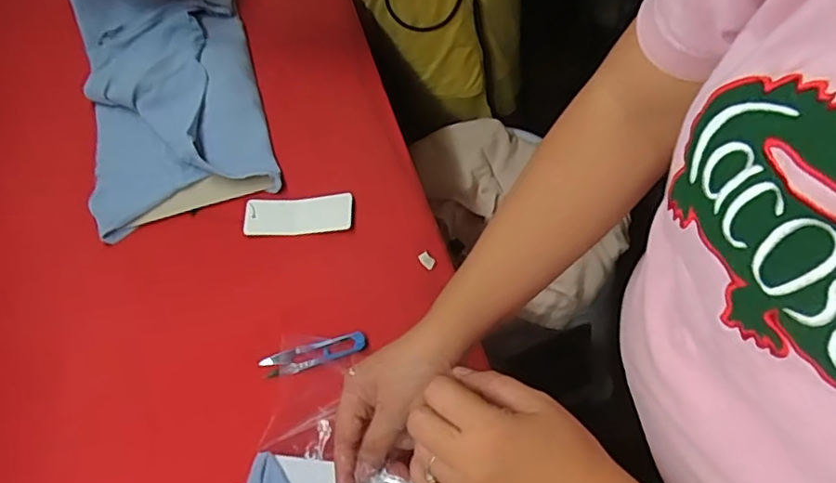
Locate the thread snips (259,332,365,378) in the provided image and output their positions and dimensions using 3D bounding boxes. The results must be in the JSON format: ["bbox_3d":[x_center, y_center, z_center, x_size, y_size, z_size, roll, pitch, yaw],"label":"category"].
[{"bbox_3d":[-0.103,0.111,0.572,0.103,0.010,0.024,-16,61,0],"label":"thread snips"}]

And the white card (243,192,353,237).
[{"bbox_3d":[-0.134,-0.031,0.649,0.120,0.004,0.047,-7,62,5],"label":"white card"}]

